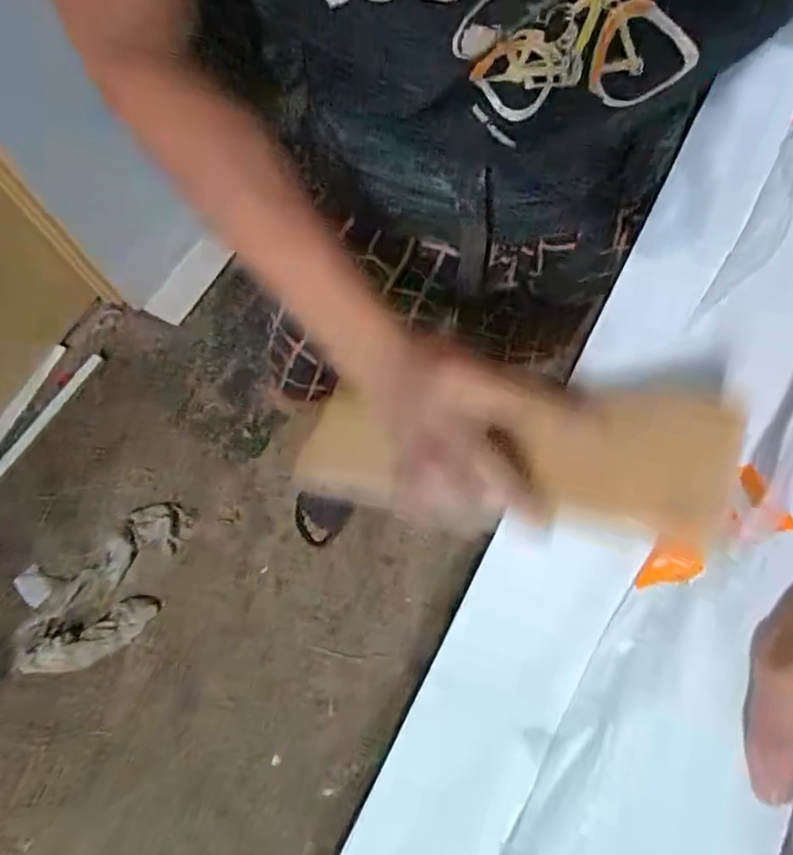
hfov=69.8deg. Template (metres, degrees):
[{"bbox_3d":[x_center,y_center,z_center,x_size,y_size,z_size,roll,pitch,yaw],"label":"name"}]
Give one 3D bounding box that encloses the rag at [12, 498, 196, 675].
[{"bbox_3d":[-0.587,0.338,1.165,0.199,0.030,0.401,41,75,13],"label":"rag"}]

